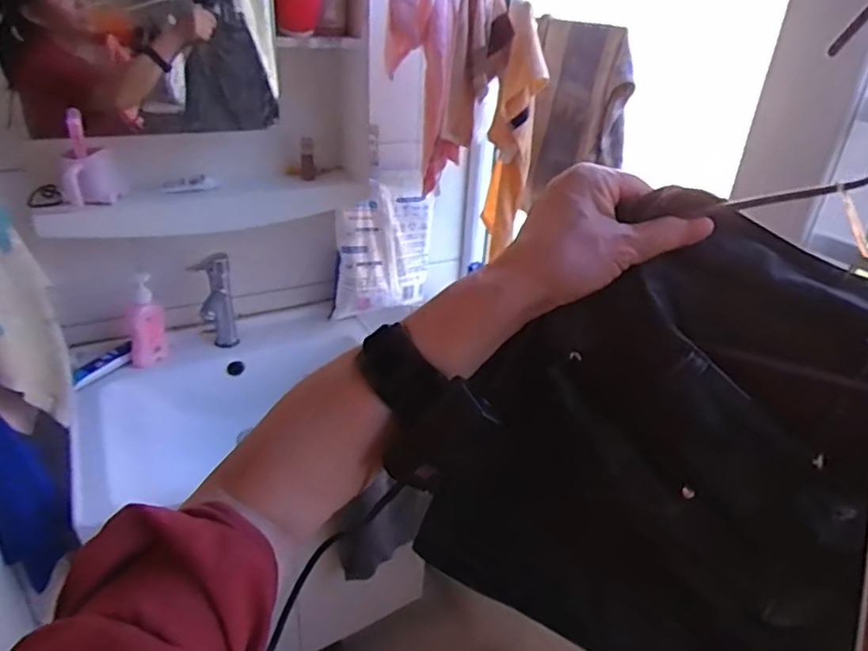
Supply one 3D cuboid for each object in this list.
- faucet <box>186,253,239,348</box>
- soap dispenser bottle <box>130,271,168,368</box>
[{"bbox_3d":[-0.429,-0.038,1.196,0.066,0.194,0.063,-5,30,-15],"label":"faucet"},{"bbox_3d":[-0.549,-0.010,1.154,0.066,0.166,0.052,-13,32,-27],"label":"soap dispenser bottle"}]

